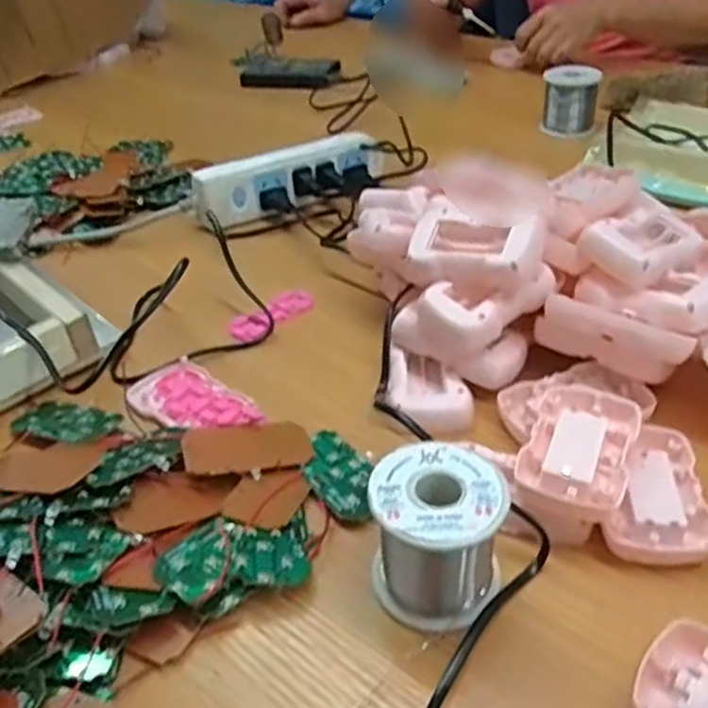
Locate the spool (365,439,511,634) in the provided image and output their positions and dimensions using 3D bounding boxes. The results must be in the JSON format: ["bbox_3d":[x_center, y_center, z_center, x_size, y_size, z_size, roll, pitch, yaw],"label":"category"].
[{"bbox_3d":[0.039,0.085,0.344,0.060,0.061,0.064,4,39,11],"label":"spool"}]

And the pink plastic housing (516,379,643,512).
[{"bbox_3d":[0.124,0.052,0.400,0.053,0.022,0.085,14,42,22],"label":"pink plastic housing"}]

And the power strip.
[{"bbox_3d":[-0.062,-0.172,0.710,0.185,0.052,0.037,-18,40,-16],"label":"power strip"}]

